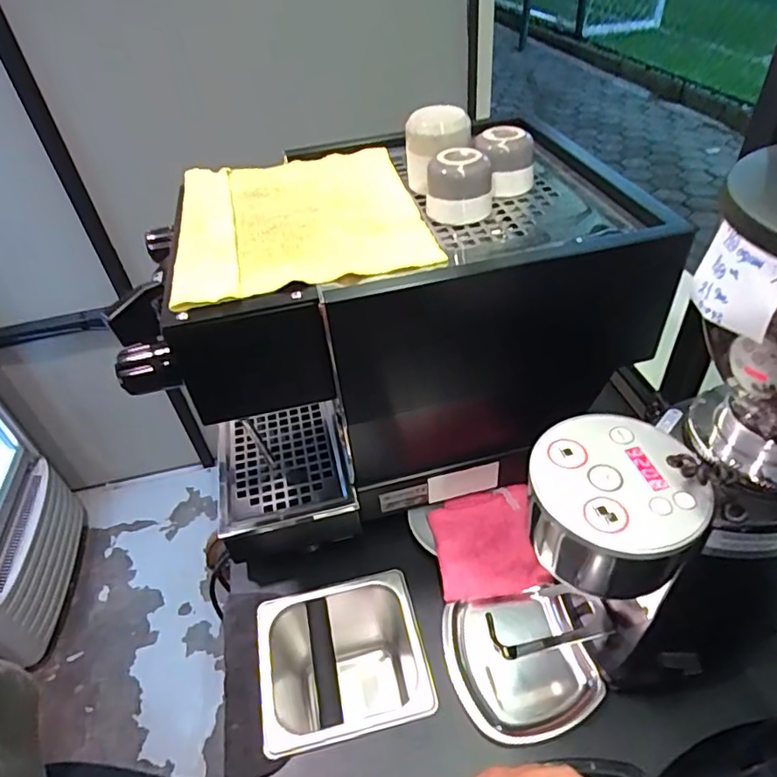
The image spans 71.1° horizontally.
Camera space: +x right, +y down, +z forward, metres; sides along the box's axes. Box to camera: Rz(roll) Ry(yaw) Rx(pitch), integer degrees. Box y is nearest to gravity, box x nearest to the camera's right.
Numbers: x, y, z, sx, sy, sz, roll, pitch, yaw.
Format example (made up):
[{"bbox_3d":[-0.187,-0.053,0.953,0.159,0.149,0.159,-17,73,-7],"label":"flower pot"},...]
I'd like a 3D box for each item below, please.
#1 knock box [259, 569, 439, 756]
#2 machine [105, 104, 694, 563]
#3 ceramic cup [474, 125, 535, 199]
[{"bbox_3d":[-0.045,0.351,0.652,0.181,0.197,0.169,-13,43,-6],"label":"knock box"},{"bbox_3d":[-0.007,-0.075,0.651,0.479,0.355,0.332,-12,43,-5],"label":"machine"},{"bbox_3d":[0.119,-0.228,0.553,0.060,0.050,0.070,1,44,10],"label":"ceramic cup"}]

